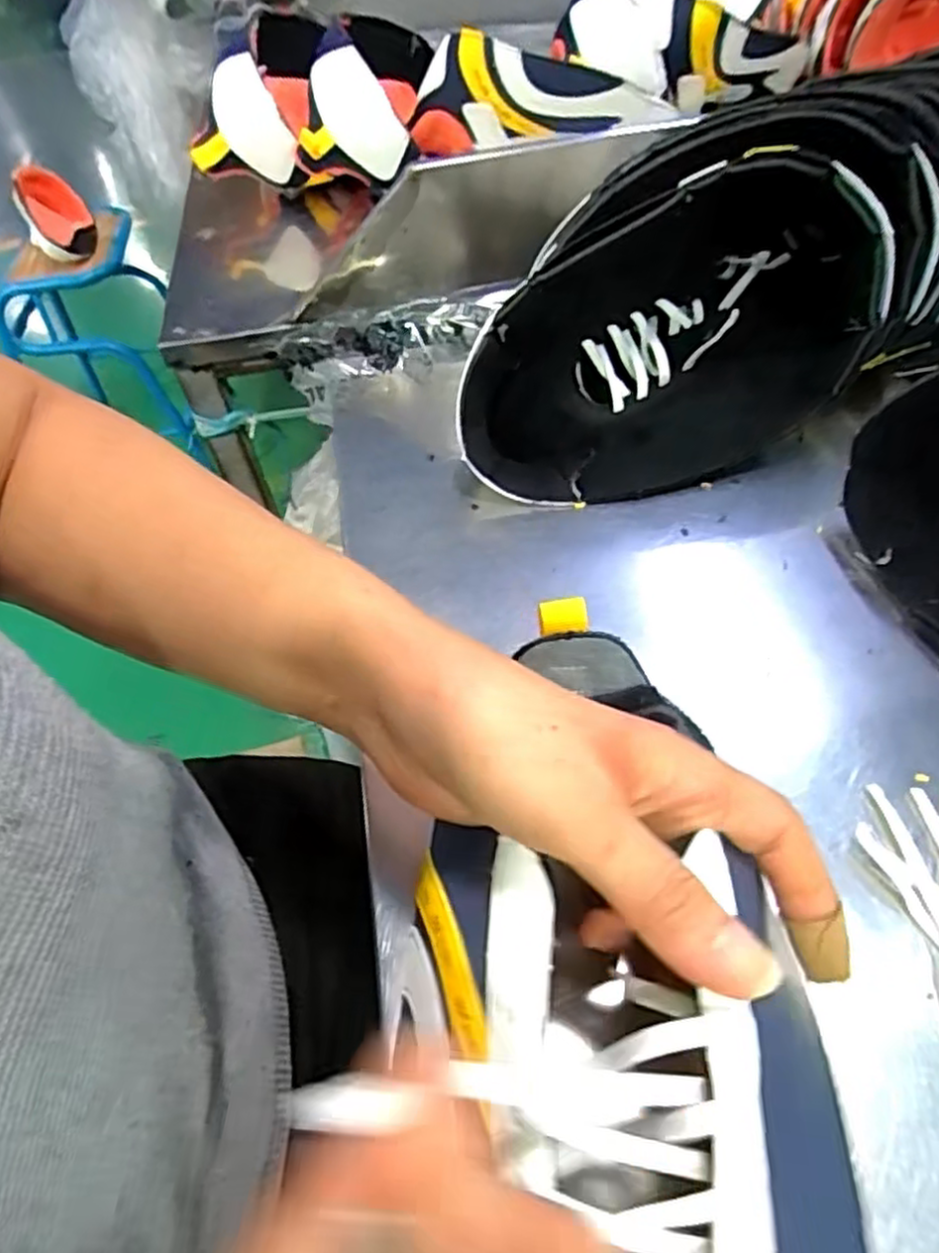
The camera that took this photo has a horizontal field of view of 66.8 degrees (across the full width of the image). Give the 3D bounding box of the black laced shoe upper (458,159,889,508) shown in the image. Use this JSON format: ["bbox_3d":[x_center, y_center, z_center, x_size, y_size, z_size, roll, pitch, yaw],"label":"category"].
[{"bbox_3d":[0.122,-0.160,0.403,0.255,0.130,0.112,-26,55,-14],"label":"black laced shoe upper"}]

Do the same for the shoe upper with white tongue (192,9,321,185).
[{"bbox_3d":[-0.187,-0.491,0.667,0.093,0.093,0.173,7,67,10],"label":"shoe upper with white tongue"}]

